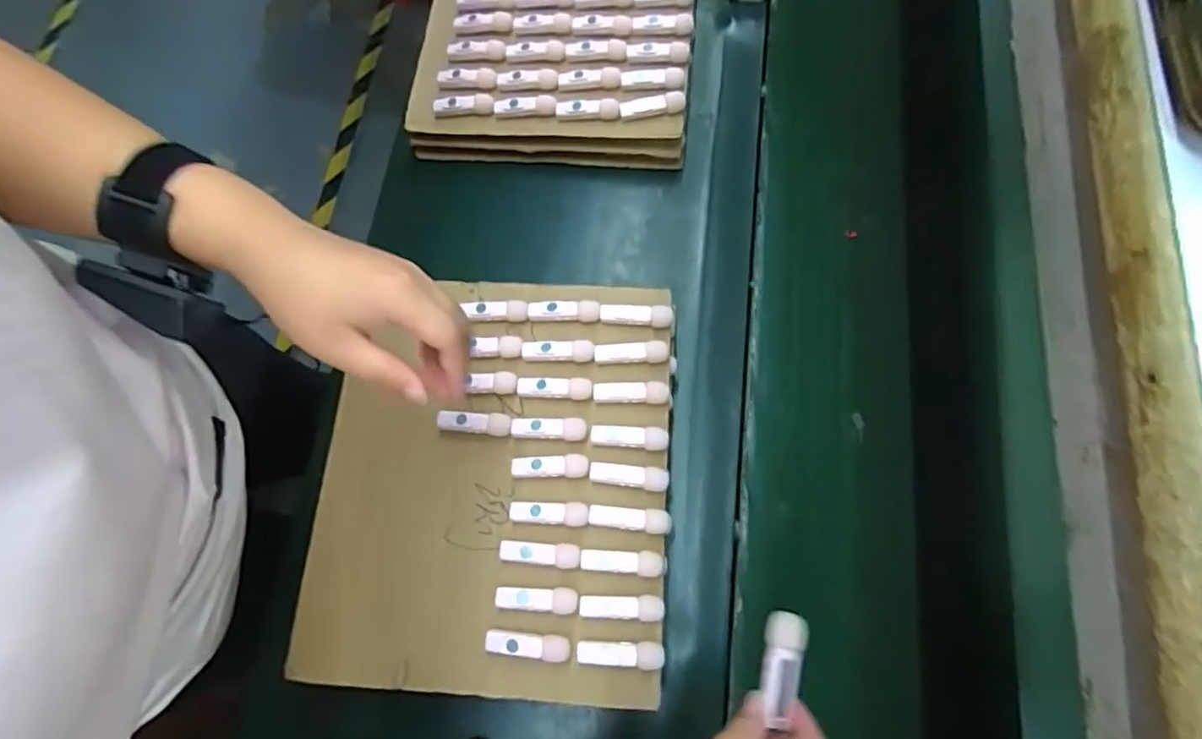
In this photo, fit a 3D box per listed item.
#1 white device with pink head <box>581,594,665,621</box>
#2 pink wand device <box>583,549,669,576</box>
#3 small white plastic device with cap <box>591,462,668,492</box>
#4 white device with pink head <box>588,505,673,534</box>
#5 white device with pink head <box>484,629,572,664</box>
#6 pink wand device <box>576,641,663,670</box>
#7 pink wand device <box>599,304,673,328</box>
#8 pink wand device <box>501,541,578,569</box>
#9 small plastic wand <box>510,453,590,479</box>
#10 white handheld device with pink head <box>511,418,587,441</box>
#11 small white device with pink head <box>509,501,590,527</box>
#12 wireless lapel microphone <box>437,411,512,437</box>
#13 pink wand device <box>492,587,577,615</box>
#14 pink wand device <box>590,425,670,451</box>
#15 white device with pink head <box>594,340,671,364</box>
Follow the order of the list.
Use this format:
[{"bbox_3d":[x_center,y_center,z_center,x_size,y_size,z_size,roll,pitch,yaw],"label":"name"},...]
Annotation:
[{"bbox_3d":[0.016,0.187,0.475,0.065,0.012,0.018,1,72,1],"label":"white device with pink head"},{"bbox_3d":[0.018,0.155,0.486,0.067,0.010,0.019,3,72,1],"label":"pink wand device"},{"bbox_3d":[0.024,0.090,0.507,0.065,0.013,0.019,6,72,2],"label":"small white plastic device with cap"},{"bbox_3d":[0.024,0.123,0.495,0.066,0.012,0.020,4,72,1],"label":"white device with pink head"},{"bbox_3d":[-0.057,0.214,0.468,0.066,0.013,0.019,8,72,3],"label":"white device with pink head"},{"bbox_3d":[0.015,0.220,0.465,0.066,0.015,0.018,-1,72,0],"label":"pink wand device"},{"bbox_3d":[0.032,-0.050,0.549,0.065,0.009,0.018,3,72,1],"label":"pink wand device"},{"bbox_3d":[-0.050,0.150,0.490,0.065,0.011,0.018,4,72,1],"label":"pink wand device"},{"bbox_3d":[-0.043,0.083,0.516,0.065,0.012,0.020,-1,72,0],"label":"small plastic wand"},{"bbox_3d":[-0.046,0.052,0.524,0.065,0.009,0.018,1,72,0],"label":"white handheld device with pink head"},{"bbox_3d":[-0.043,0.119,0.503,0.065,0.013,0.018,3,72,1],"label":"small white device with pink head"},{"bbox_3d":[-0.110,0.046,0.529,0.065,0.011,0.019,7,72,2],"label":"wireless lapel microphone"},{"bbox_3d":[-0.051,0.183,0.479,0.065,0.010,0.018,0,72,0],"label":"pink wand device"},{"bbox_3d":[0.025,0.058,0.516,0.065,0.010,0.019,4,72,1],"label":"pink wand device"},{"bbox_3d":[0.027,-0.016,0.539,0.066,0.011,0.017,-1,72,0],"label":"white device with pink head"}]

